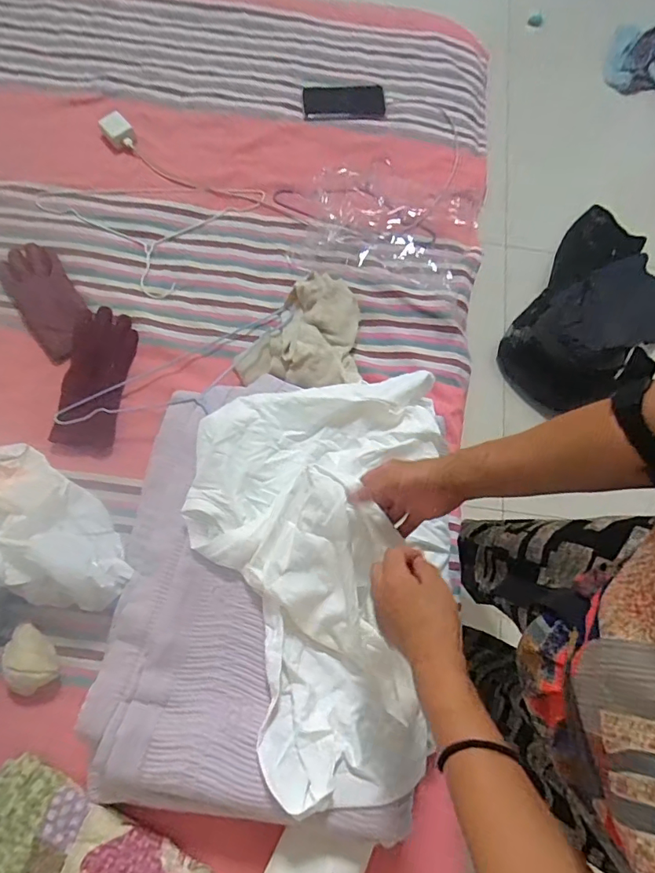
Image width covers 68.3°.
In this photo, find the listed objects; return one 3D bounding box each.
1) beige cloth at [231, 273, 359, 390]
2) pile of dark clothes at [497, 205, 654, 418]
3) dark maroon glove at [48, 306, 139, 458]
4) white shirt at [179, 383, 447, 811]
[{"bbox_3d":[-0.045,-0.164,0.767,0.193,0.057,0.208,1,70,-1],"label":"beige cloth"},{"bbox_3d":[0.788,-0.349,1.399,0.422,0.074,0.719,37,75,7],"label":"pile of dark clothes"},{"bbox_3d":[-0.364,-0.089,0.751,0.097,0.028,0.235,2,70,-1],"label":"dark maroon glove"},{"bbox_3d":[-0.009,0.157,0.578,0.315,0.105,0.474,-1,70,-2],"label":"white shirt"}]

